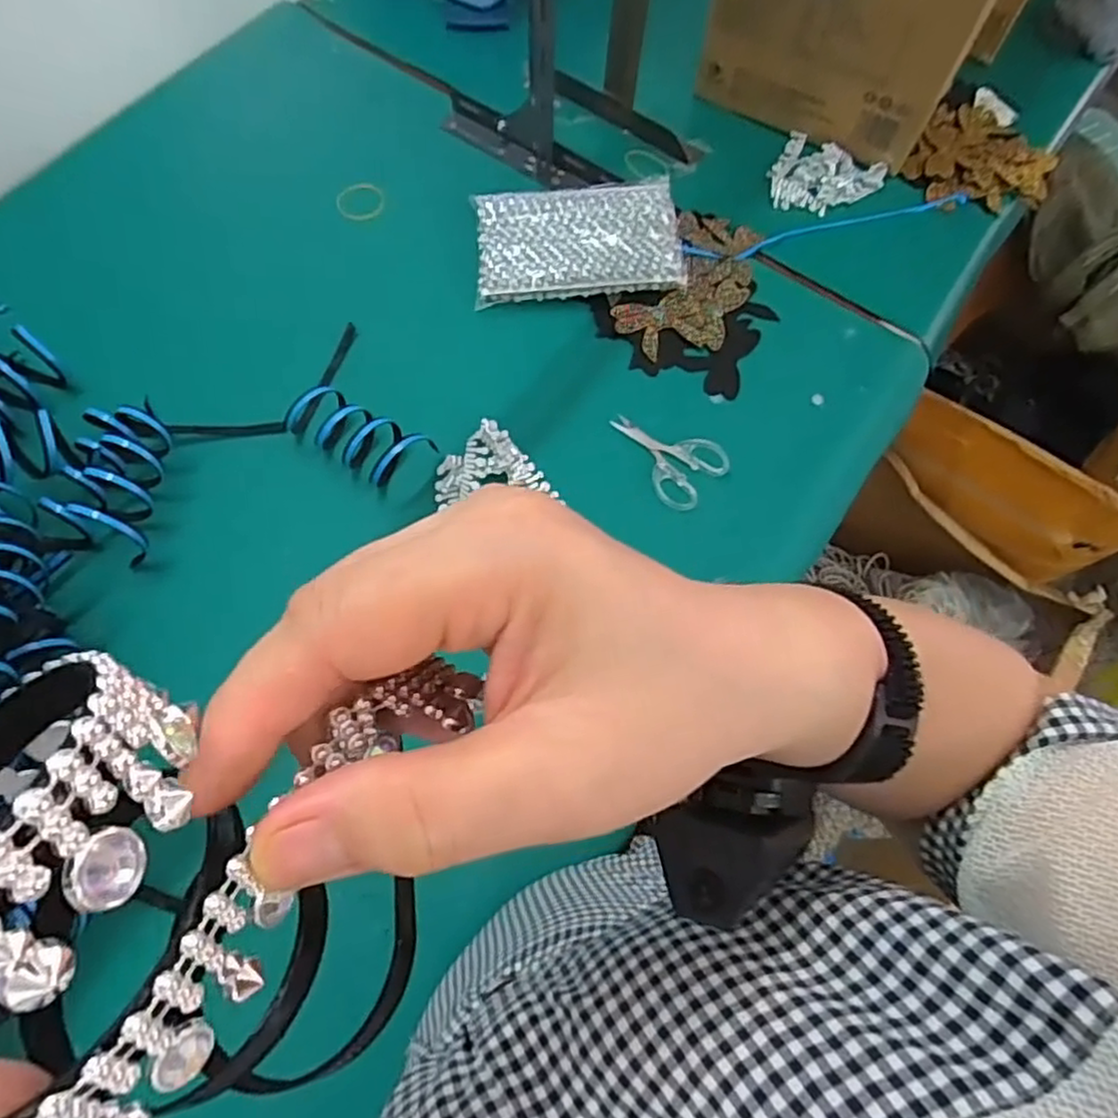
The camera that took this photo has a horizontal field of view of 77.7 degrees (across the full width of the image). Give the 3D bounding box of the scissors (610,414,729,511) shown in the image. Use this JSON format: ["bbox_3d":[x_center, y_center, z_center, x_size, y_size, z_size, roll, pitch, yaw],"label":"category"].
[{"bbox_3d":[0.102,-0.104,0.675,0.114,0.010,0.076,41,72,13],"label":"scissors"}]

